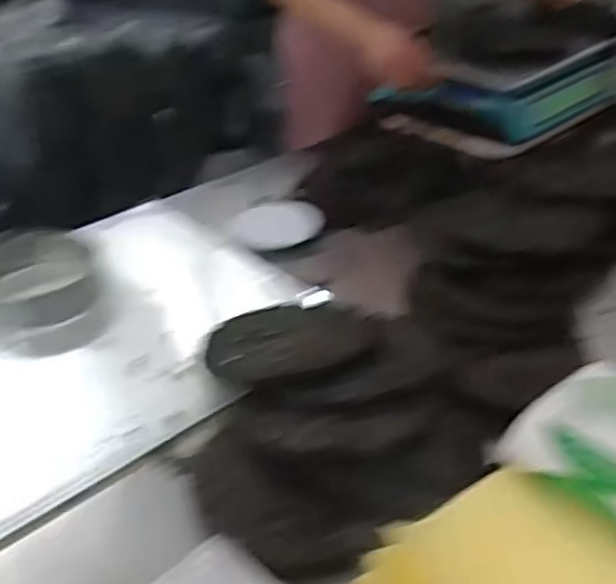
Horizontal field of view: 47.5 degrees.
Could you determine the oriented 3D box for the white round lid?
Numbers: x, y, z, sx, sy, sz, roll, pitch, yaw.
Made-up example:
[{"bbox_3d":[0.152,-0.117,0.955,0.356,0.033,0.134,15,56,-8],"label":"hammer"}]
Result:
[{"bbox_3d":[-0.047,-0.106,1.098,0.142,0.009,0.107,-13,47,-5],"label":"white round lid"}]

